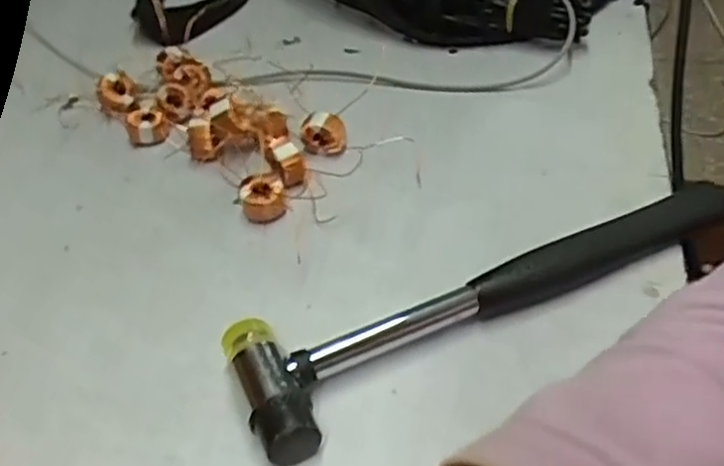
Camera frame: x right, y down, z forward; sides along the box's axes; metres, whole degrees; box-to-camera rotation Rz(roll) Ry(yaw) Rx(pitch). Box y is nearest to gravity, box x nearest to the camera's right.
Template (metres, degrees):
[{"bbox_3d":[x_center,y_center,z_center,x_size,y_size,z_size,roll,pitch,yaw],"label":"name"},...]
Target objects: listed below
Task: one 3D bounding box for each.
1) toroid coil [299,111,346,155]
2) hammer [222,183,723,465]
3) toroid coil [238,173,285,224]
[{"bbox_3d":[-0.022,-0.055,0.393,0.025,0.025,0.014,5,44,12],"label":"toroid coil"},{"bbox_3d":[0.061,0.027,0.296,0.233,0.023,0.059,-20,45,-13],"label":"hammer"},{"bbox_3d":[-0.052,-0.017,0.360,0.023,0.019,0.021,-4,43,4],"label":"toroid coil"}]

